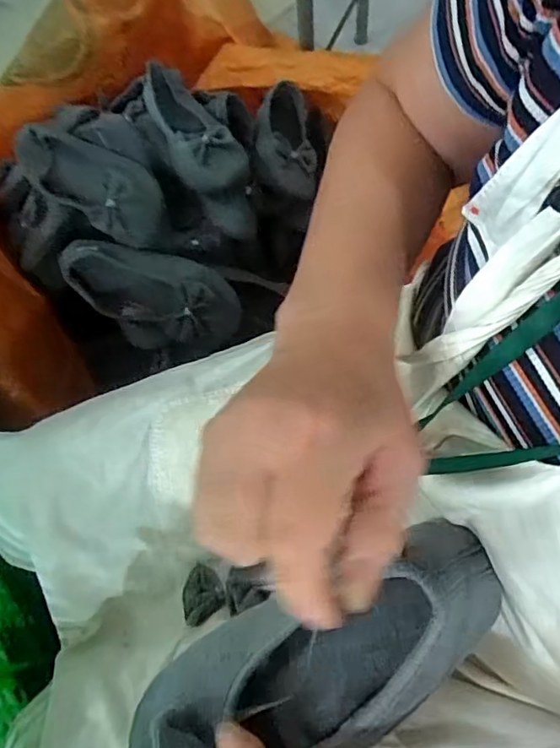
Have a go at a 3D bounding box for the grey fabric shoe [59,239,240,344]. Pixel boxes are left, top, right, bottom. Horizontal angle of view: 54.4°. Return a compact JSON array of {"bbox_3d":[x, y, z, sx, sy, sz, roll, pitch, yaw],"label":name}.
[{"bbox_3d":[-0.170,-0.109,0.708,0.232,0.071,0.103,11,69,8],"label":"grey fabric shoe"}]

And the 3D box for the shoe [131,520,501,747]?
[{"bbox_3d":[0.010,0.170,0.297,0.235,0.076,0.091,-29,67,14],"label":"shoe"}]

